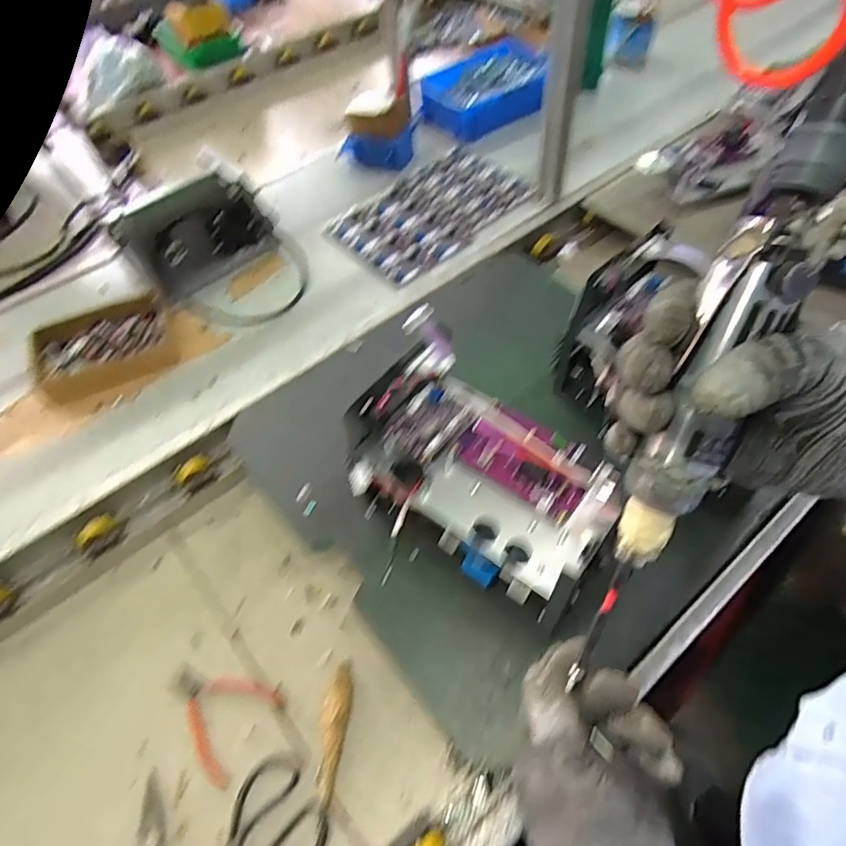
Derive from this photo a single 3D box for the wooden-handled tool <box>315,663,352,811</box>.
[{"bbox_3d":[-0.102,0.348,0.624,0.031,0.022,0.142,2,53,7],"label":"wooden-handled tool"}]

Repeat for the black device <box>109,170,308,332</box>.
[{"bbox_3d":[-0.342,-0.293,0.943,0.254,0.144,0.244,-38,59,-22],"label":"black device"}]

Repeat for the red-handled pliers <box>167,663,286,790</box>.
[{"bbox_3d":[-0.249,0.337,0.654,0.135,0.012,0.105,27,60,23],"label":"red-handled pliers"}]

